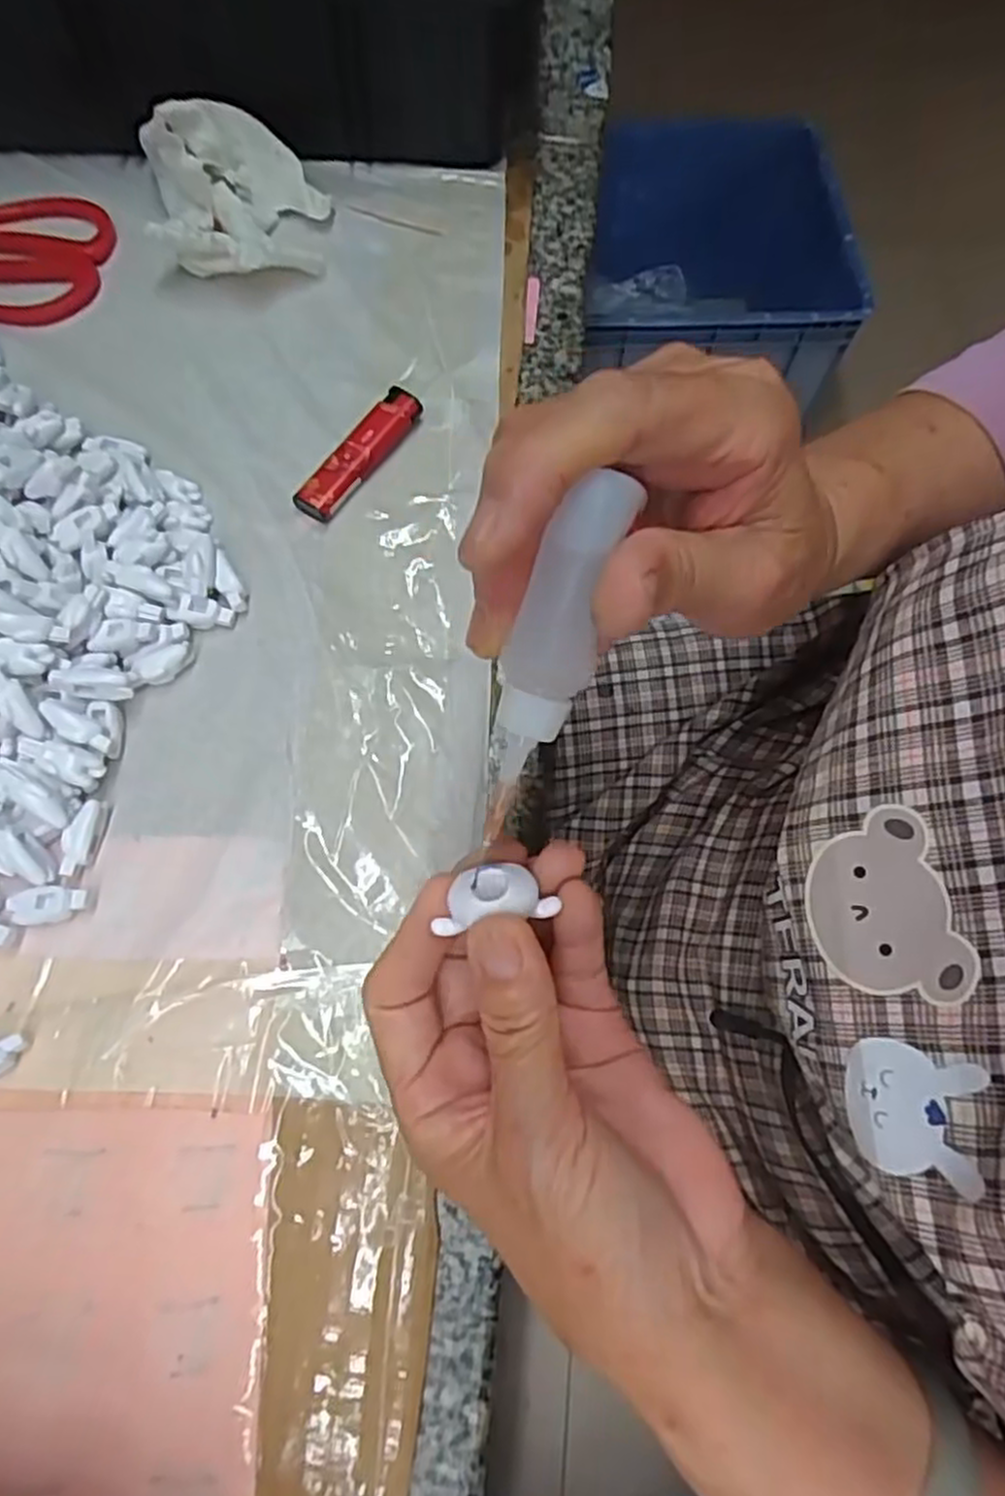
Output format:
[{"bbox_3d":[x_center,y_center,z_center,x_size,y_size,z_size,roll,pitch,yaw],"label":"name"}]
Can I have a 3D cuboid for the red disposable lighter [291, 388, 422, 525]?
[{"bbox_3d":[-0.065,-0.134,0.348,0.019,0.010,0.075,33,71,11],"label":"red disposable lighter"}]

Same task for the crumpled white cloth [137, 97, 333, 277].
[{"bbox_3d":[-0.134,-0.282,0.386,0.084,0.039,0.108,-18,70,-9],"label":"crumpled white cloth"}]

